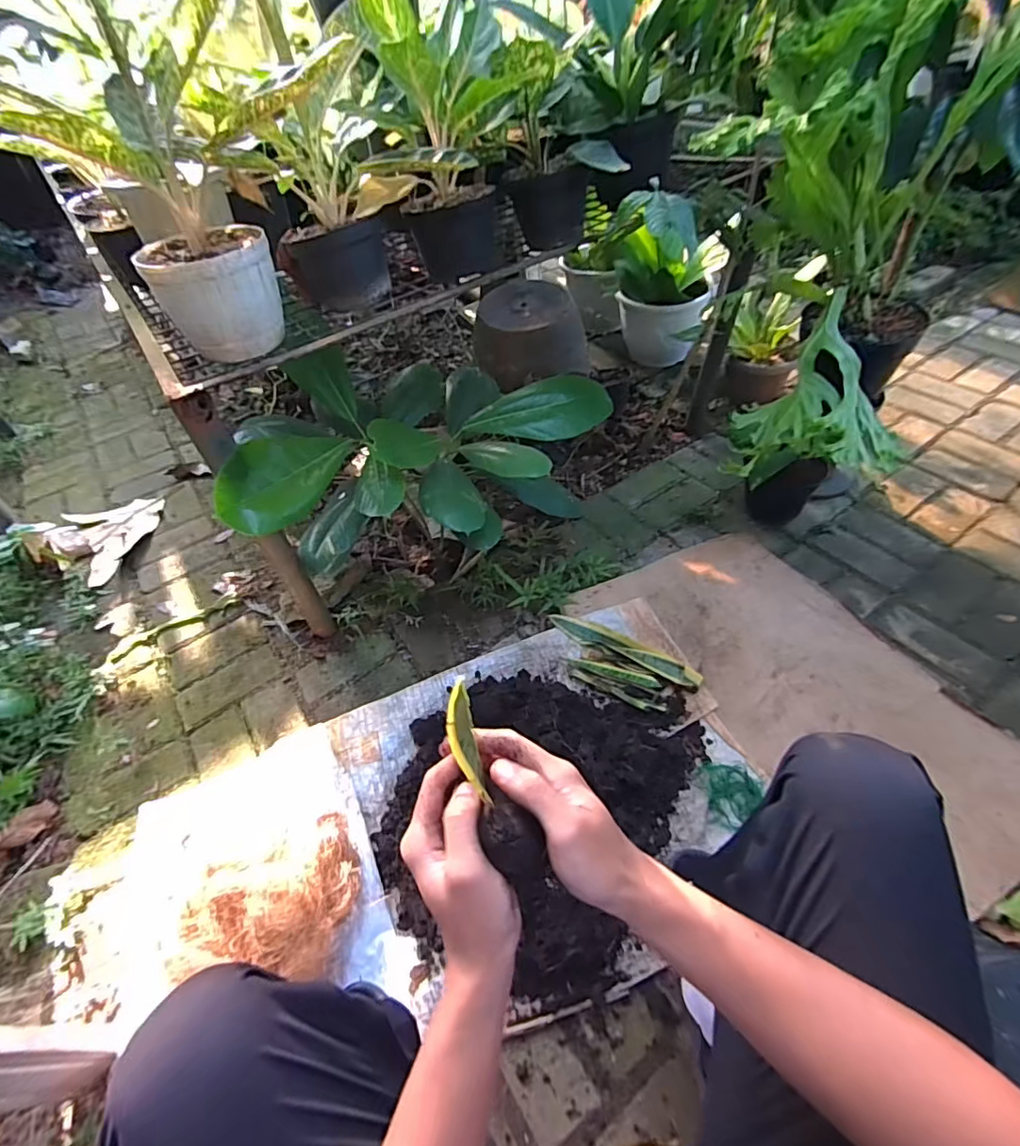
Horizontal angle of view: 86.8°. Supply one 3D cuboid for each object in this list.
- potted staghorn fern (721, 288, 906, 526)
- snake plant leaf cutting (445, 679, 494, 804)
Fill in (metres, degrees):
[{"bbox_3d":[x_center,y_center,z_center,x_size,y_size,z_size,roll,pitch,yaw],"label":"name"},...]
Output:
[{"bbox_3d":[0.564,-0.230,1.060,0.250,0.431,0.283,8,49,14],"label":"potted staghorn fern"},{"bbox_3d":[-0.023,0.105,0.313,0.016,0.096,0.025,-17,29,-9],"label":"snake plant leaf cutting"}]

